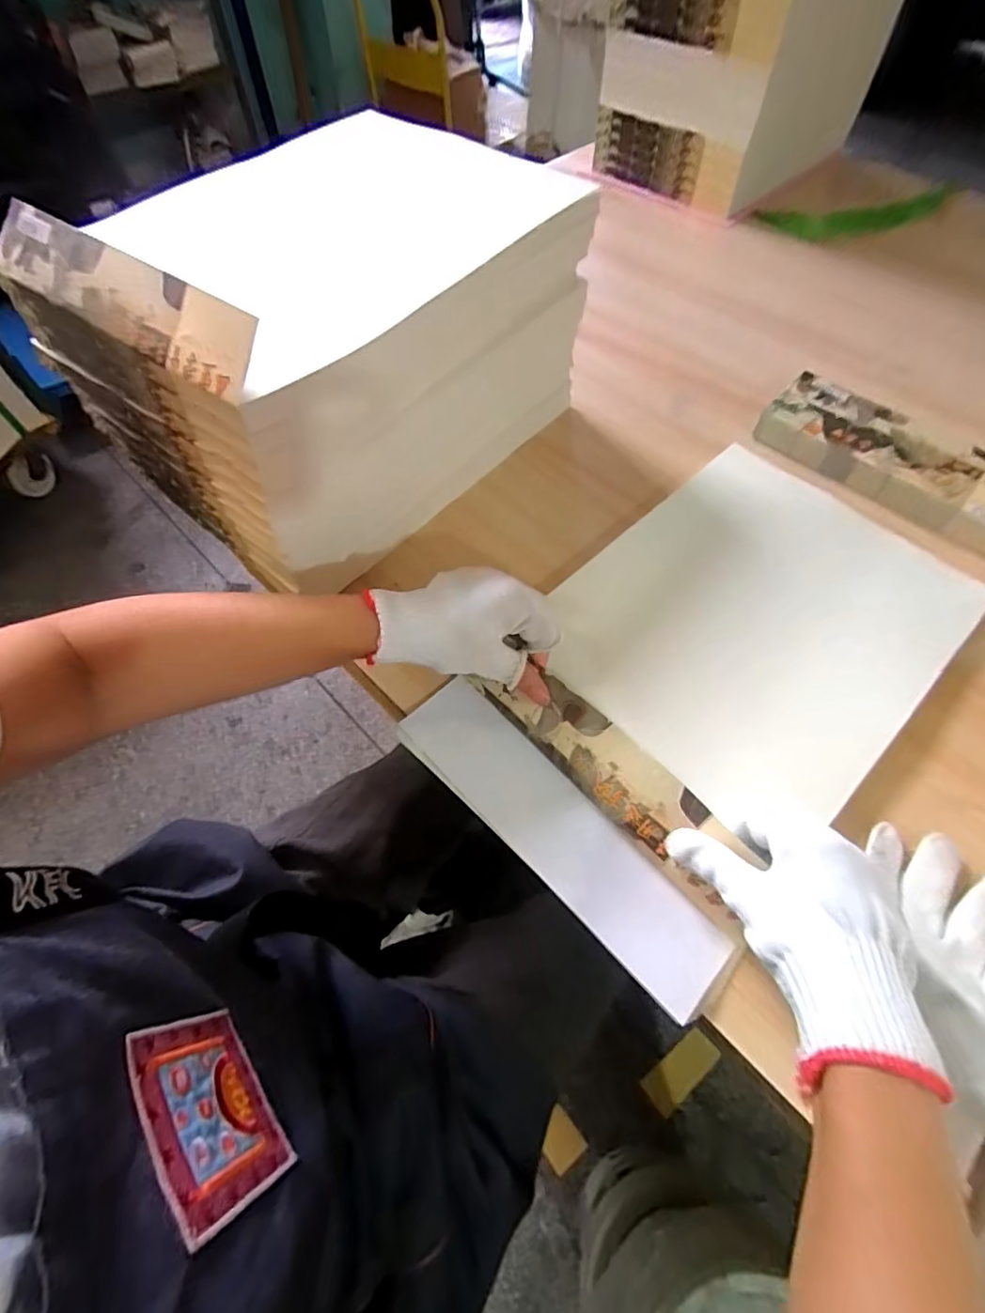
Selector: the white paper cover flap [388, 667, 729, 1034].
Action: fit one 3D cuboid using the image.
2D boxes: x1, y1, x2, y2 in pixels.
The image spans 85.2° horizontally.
[{"bbox_3d":[0.041,0.120,0.368,0.062,0.007,0.262,-40,67,-19],"label":"white paper cover flap"}]

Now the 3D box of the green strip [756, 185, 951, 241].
[{"bbox_3d":[0.534,-0.642,0.783,0.279,0.024,0.069,-4,61,-2],"label":"green strip"}]

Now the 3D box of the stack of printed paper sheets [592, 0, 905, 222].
[{"bbox_3d":[0.393,-0.928,0.776,0.309,0.317,0.377,38,68,20],"label":"stack of printed paper sheets"}]

